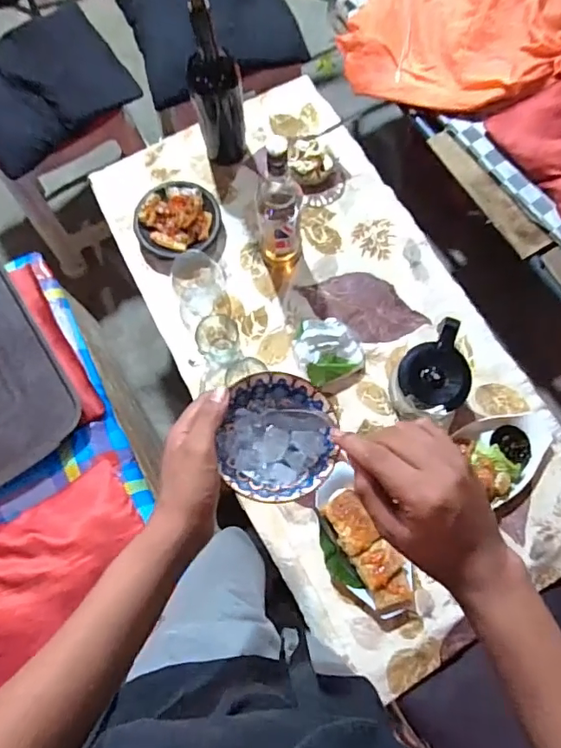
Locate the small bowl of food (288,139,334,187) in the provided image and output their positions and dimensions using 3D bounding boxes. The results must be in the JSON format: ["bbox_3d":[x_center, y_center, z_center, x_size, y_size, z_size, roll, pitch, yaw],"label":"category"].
[{"bbox_3d":[0.056,-0.396,0.956,0.081,0.052,0.074,0,76,0],"label":"small bowl of food"}]

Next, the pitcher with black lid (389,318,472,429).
[{"bbox_3d":[0.254,-0.005,0.851,0.122,0.094,0.162,8,77,2],"label":"pitcher with black lid"}]

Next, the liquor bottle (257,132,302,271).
[{"bbox_3d":[0.001,-0.272,0.798,0.071,0.307,0.081,3,76,1],"label":"liquor bottle"}]

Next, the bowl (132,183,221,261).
[{"bbox_3d":[-0.188,-0.282,0.923,0.154,0.044,0.147,0,76,0],"label":"bowl"}]

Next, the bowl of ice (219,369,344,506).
[{"bbox_3d":[-0.002,0.056,0.446,0.098,0.040,0.108,8,77,2],"label":"bowl of ice"}]

